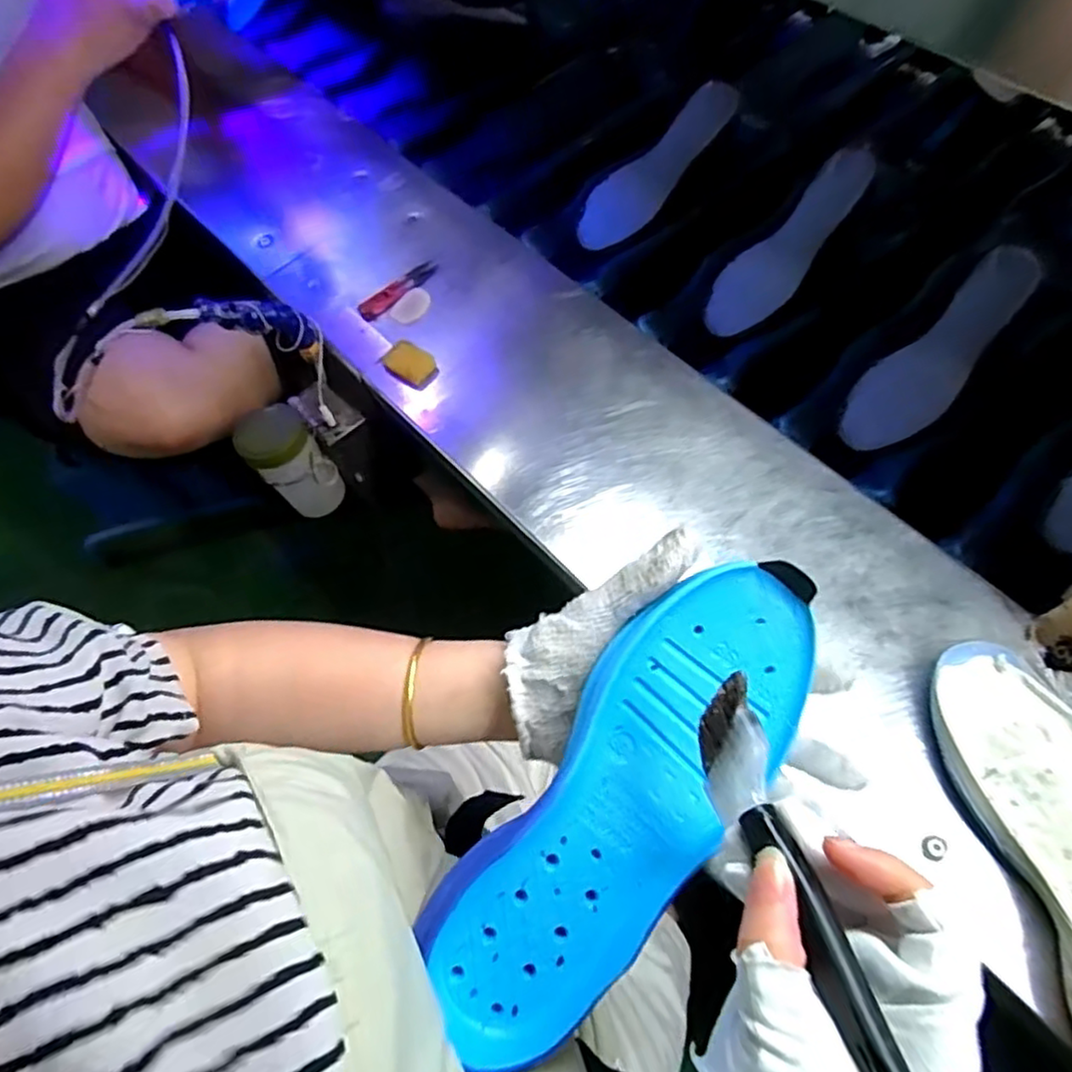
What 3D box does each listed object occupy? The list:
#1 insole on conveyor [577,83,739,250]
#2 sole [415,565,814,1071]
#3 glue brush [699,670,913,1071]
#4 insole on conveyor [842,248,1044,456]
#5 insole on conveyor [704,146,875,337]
[{"bbox_3d":[0.141,-0.431,0.795,0.228,0.026,0.064,-44,67,9],"label":"insole on conveyor"},{"bbox_3d":[0.041,0.119,0.308,0.084,0.030,0.236,34,80,17],"label":"sole"},{"bbox_3d":[0.094,0.126,0.237,0.024,0.025,0.158,-14,48,-7],"label":"glue brush"},{"bbox_3d":[0.385,-0.173,0.640,0.069,0.019,0.222,45,99,21],"label":"insole on conveyor"},{"bbox_3d":[0.271,-0.311,0.723,0.066,0.020,0.226,43,96,21],"label":"insole on conveyor"}]

